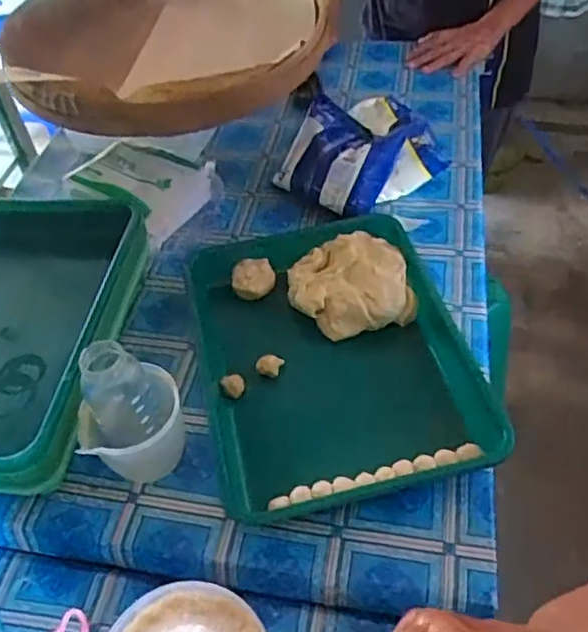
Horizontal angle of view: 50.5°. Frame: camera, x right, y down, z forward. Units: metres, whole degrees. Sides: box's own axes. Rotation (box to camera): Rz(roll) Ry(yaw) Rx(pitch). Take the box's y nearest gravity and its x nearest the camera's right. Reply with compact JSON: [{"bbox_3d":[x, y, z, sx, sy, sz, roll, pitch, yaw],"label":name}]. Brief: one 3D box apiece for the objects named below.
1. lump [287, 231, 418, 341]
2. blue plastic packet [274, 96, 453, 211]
[{"bbox_3d":[0.062,-0.037,0.731,0.127,0.055,0.134,-2,49,3],"label":"lump"},{"bbox_3d":[0.097,-0.221,0.856,0.184,0.082,0.182,27,56,25],"label":"blue plastic packet"}]

